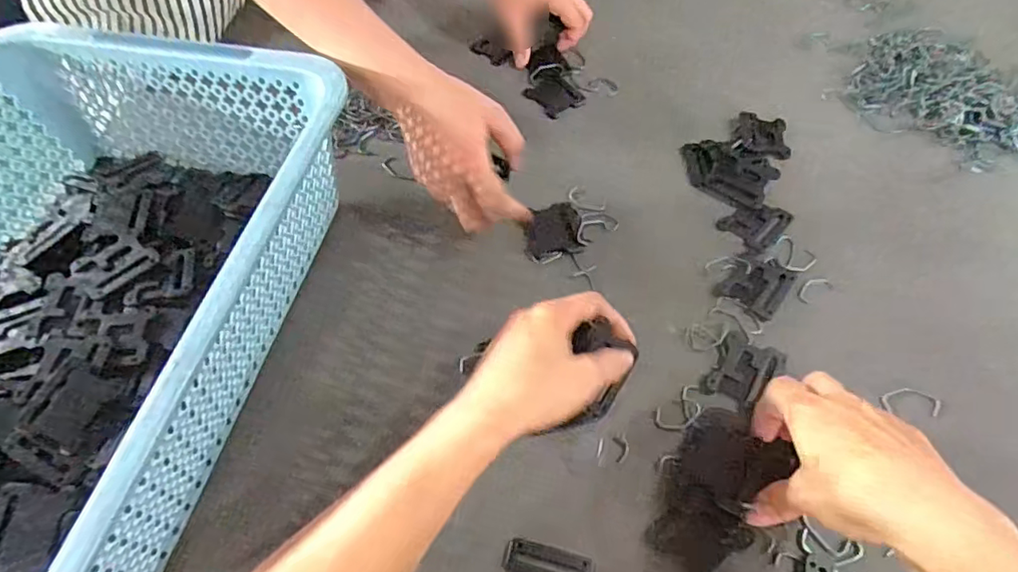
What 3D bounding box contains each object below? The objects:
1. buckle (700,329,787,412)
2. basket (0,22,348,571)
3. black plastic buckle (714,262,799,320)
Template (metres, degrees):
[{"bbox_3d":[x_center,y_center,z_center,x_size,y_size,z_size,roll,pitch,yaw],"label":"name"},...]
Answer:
[{"bbox_3d":[0.163,0.059,0.398,0.041,0.004,0.056,31,63,20],"label":"buckle"},{"bbox_3d":[-0.290,0.004,0.367,0.286,0.111,0.377,7,58,6],"label":"basket"},{"bbox_3d":[0.190,-0.002,0.439,0.043,0.004,0.052,34,64,21],"label":"black plastic buckle"}]

